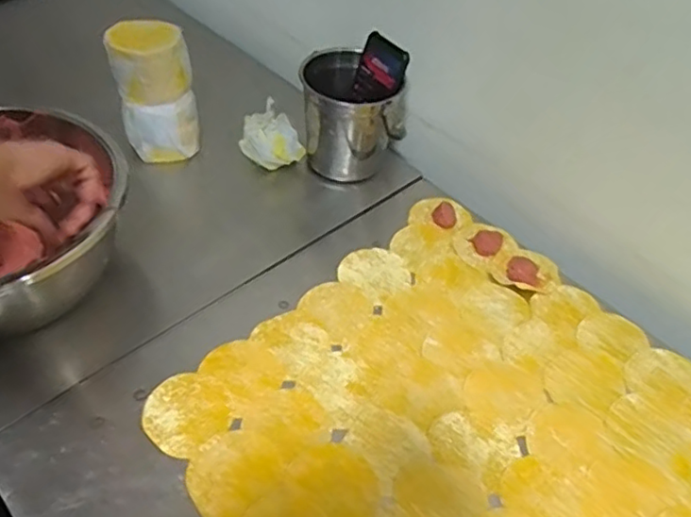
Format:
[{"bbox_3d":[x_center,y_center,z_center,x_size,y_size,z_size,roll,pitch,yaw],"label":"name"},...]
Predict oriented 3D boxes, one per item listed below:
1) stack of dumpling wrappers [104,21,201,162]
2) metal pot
[{"bbox_3d":[-0.254,-0.215,0.851,0.099,0.179,0.104,-9,49,-12],"label":"stack of dumpling wrappers"},{"bbox_3d":[0.007,-0.184,0.850,0.119,0.147,0.116,2,47,-2],"label":"metal pot"}]

